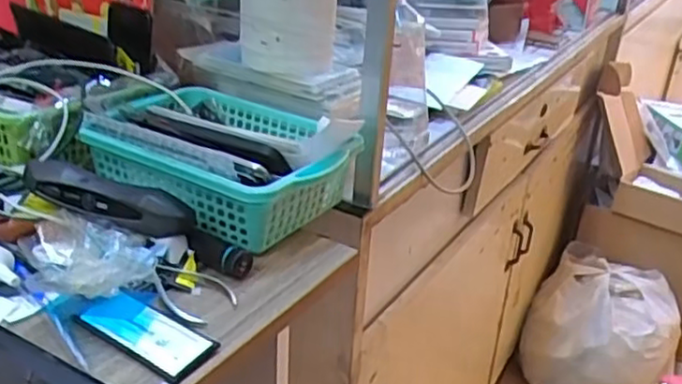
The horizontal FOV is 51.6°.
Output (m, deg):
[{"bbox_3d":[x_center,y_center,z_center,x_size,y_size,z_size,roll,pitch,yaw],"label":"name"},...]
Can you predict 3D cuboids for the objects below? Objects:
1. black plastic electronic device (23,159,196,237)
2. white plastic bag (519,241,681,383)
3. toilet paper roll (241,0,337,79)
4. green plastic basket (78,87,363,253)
[{"bbox_3d":[-0.183,0.005,0.556,0.136,0.037,0.025,8,27,9],"label":"black plastic electronic device"},{"bbox_3d":[0.561,0.297,1.526,0.297,0.229,0.268,16,29,22],"label":"white plastic bag"},{"bbox_3d":[-0.052,-0.177,0.707,0.095,0.098,0.087,1,26,-7],"label":"toilet paper roll"},{"bbox_3d":[-0.107,-0.034,0.654,0.231,0.071,0.168,19,31,26],"label":"green plastic basket"}]

